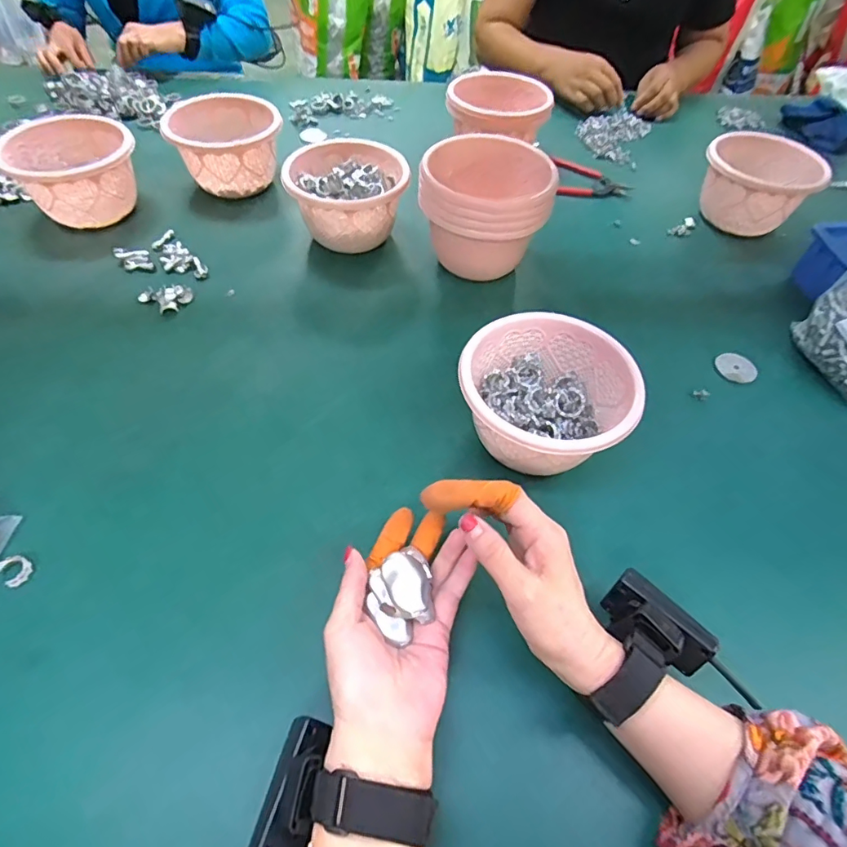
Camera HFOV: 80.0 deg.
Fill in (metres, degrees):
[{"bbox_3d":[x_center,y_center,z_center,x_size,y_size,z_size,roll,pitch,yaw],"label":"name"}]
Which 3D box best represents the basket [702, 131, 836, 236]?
[{"bbox_3d":[0.465,-0.329,0.717,0.148,0.112,0.131,38,58,22],"label":"basket"}]

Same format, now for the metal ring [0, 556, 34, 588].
[{"bbox_3d":[-0.313,0.112,0.387,0.026,0.004,0.019,39,58,23],"label":"metal ring"}]

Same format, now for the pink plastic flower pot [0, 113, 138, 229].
[{"bbox_3d":[-0.437,-0.313,0.643,0.139,0.088,0.133,3,52,-3],"label":"pink plastic flower pot"}]

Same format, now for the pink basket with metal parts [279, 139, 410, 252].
[{"bbox_3d":[-0.095,-0.283,0.639,0.145,0.083,0.143,5,52,-2],"label":"pink basket with metal parts"}]

